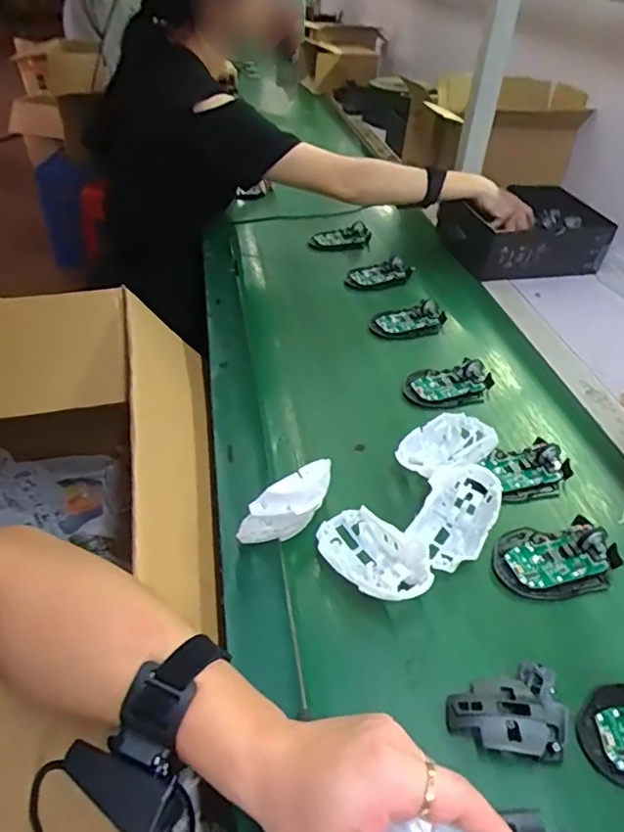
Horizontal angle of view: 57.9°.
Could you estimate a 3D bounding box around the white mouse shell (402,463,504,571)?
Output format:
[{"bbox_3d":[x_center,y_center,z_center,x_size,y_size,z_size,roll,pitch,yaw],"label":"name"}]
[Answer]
[{"bbox_3d":[0.135,0.094,0.531,0.066,0.035,0.110,21,43,19],"label":"white mouse shell"}]

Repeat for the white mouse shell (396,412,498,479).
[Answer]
[{"bbox_3d":[0.145,0.035,0.605,0.115,0.031,0.068,-28,50,-32],"label":"white mouse shell"}]

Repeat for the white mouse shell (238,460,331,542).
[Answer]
[{"bbox_3d":[-0.018,0.088,0.517,0.101,0.073,0.026,-27,49,-31],"label":"white mouse shell"}]

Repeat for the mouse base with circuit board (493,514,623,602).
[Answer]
[{"bbox_3d":[0.223,0.124,0.513,0.113,0.025,0.073,-6,42,-11],"label":"mouse base with circuit board"}]

